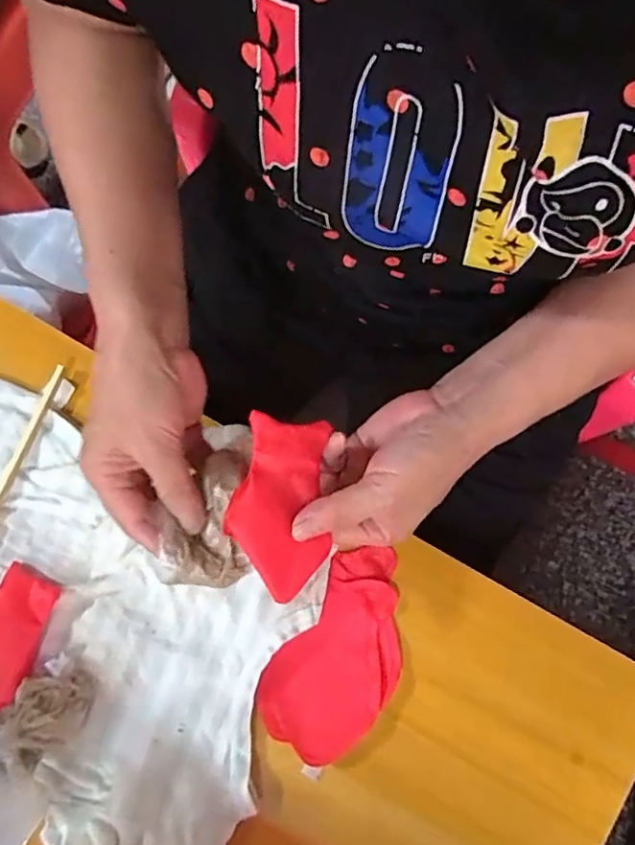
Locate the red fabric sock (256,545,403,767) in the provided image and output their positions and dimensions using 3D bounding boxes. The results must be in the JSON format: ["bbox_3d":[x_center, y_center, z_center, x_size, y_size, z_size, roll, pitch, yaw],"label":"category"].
[{"bbox_3d":[0.018,0.153,0.400,0.074,0.011,0.136,32,84,7],"label":"red fabric sock"}]

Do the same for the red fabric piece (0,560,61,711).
[{"bbox_3d":[-0.215,0.147,0.401,0.054,0.010,0.098,21,83,6],"label":"red fabric piece"}]

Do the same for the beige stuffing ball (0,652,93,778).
[{"bbox_3d":[-0.177,0.188,0.386,0.052,0.033,0.048,0,81,3],"label":"beige stuffing ball"}]

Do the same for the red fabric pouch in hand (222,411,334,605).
[{"bbox_3d":[-0.021,0.047,0.340,0.056,0.008,0.099,9,80,-19],"label":"red fabric pouch in hand"}]

